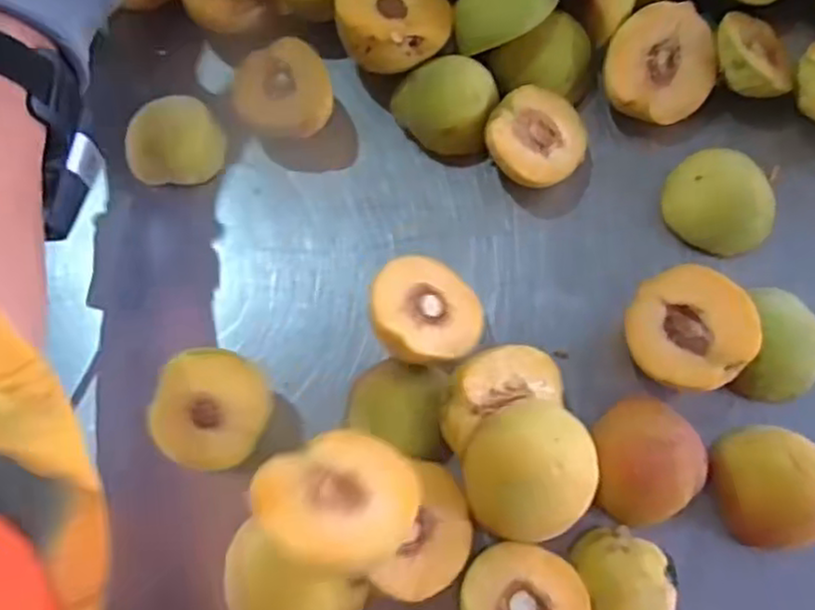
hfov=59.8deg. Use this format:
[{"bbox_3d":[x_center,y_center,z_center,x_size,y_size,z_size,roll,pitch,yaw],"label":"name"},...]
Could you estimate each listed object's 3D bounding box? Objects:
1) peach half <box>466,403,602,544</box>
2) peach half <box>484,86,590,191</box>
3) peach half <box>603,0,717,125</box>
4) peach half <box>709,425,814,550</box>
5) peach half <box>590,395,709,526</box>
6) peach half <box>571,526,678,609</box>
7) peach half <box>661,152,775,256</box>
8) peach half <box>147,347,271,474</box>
[{"bbox_3d":[0.060,0.078,0.333,0.062,0.025,0.062,0,74,1],"label":"peach half"},{"bbox_3d":[0.073,-0.093,0.404,0.055,0.036,0.060,0,74,1],"label":"peach half"},{"bbox_3d":[0.145,-0.138,0.406,0.062,0.022,0.062,-1,101,-4],"label":"peach half"},{"bbox_3d":[0.184,0.090,0.356,0.056,0.030,0.058,-8,74,-1],"label":"peach half"},{"bbox_3d":[0.120,0.078,0.355,0.053,0.024,0.059,-5,74,0],"label":"peach half"},{"bbox_3d":[0.106,0.136,0.342,0.042,0.027,0.052,-12,74,-2],"label":"peach half"},{"bbox_3d":[0.175,-0.057,0.396,0.056,0.022,0.056,0,74,1],"label":"peach half"},{"bbox_3d":[-0.098,0.052,0.358,0.057,0.029,0.057,1,87,-14],"label":"peach half"}]

